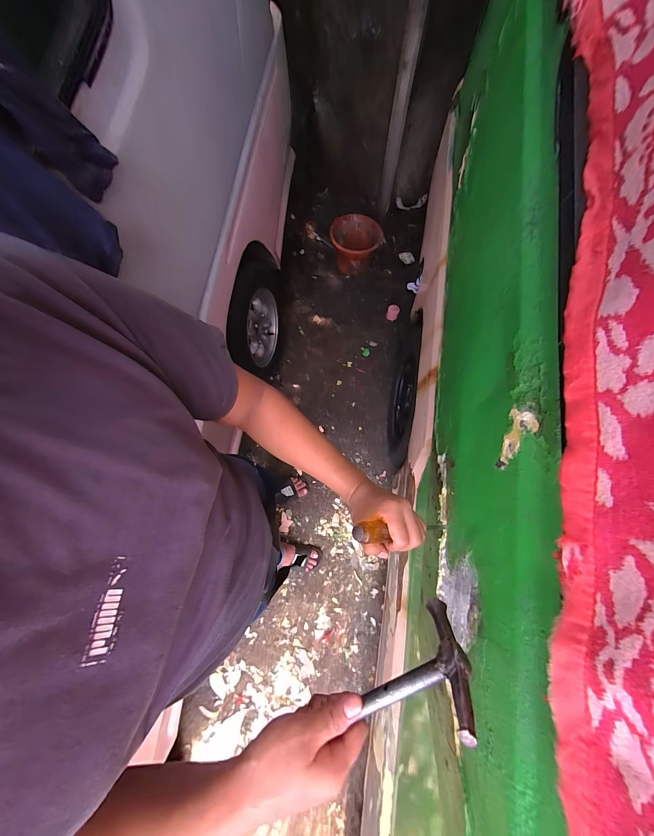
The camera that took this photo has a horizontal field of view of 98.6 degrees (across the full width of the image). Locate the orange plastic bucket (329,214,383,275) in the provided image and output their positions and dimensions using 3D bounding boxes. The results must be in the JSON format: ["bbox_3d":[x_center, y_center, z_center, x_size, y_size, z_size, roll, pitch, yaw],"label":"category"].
[{"bbox_3d":[0.159,-0.947,1.560,0.280,0.182,0.245,1,73,1],"label":"orange plastic bucket"}]

